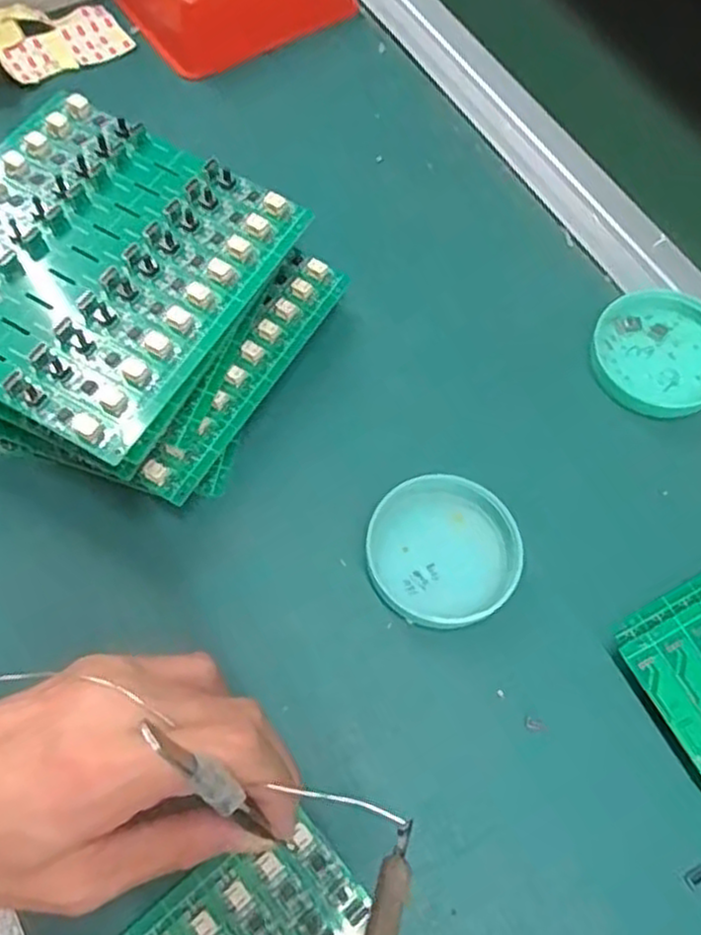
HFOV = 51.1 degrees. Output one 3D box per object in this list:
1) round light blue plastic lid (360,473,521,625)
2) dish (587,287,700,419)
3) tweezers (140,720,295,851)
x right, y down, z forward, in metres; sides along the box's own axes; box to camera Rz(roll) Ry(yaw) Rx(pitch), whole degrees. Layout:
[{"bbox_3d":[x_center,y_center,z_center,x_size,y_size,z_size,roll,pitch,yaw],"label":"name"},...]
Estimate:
[{"bbox_3d":[0.039,0.035,0.314,0.062,0.012,0.062,1,65,-2],"label":"round light blue plastic lid"},{"bbox_3d":[0.152,-0.057,0.360,0.063,0.015,0.063,-1,72,5],"label":"dish"},{"bbox_3d":[-0.034,0.102,0.222,0.007,0.116,0.011,-41,54,-18],"label":"tweezers"}]

